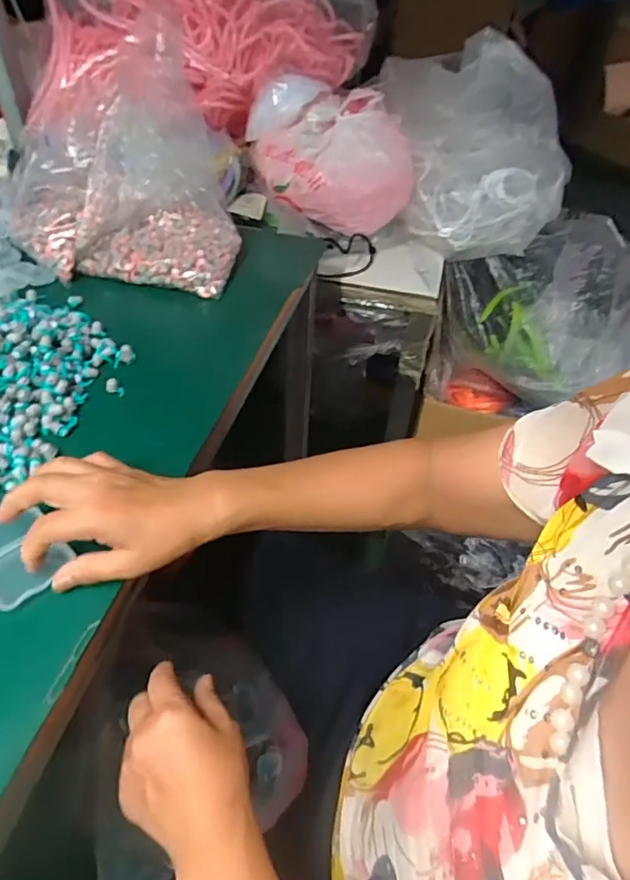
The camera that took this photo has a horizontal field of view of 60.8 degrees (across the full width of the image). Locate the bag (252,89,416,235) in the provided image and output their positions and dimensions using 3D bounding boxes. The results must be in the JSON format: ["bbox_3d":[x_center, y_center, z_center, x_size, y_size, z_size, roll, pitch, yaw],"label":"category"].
[{"bbox_3d":[0.032,-0.447,0.866,0.243,0.153,0.155,-21,51,-24],"label":"bag"}]

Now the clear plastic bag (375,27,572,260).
[{"bbox_3d":[0.262,-0.490,0.897,0.323,0.258,0.246,13,46,8],"label":"clear plastic bag"}]

